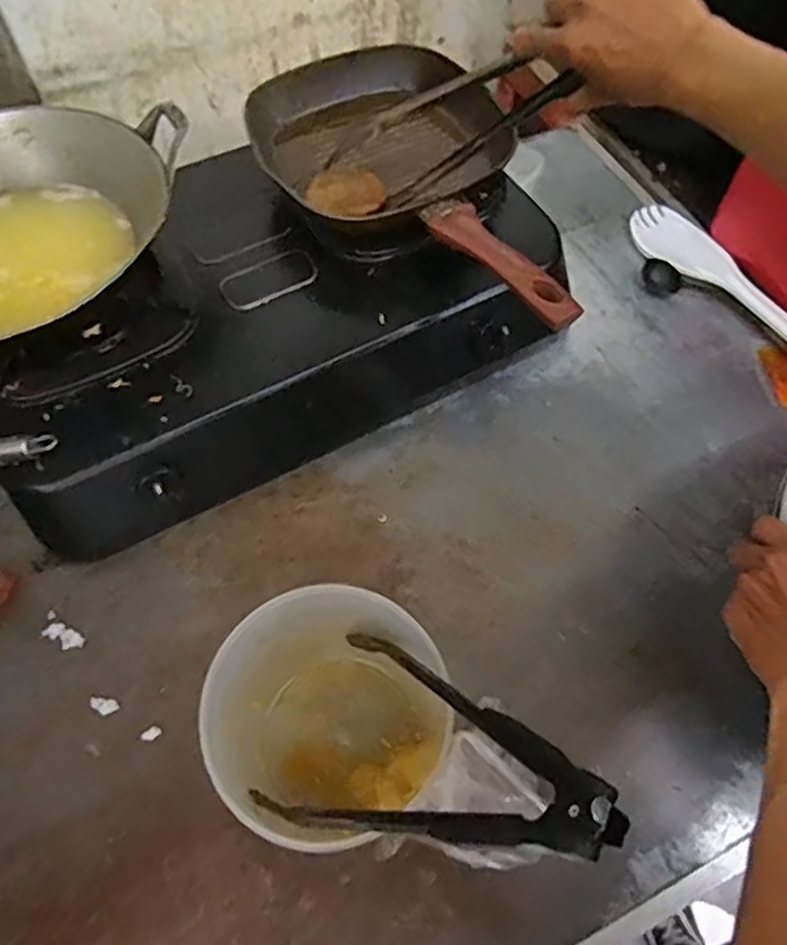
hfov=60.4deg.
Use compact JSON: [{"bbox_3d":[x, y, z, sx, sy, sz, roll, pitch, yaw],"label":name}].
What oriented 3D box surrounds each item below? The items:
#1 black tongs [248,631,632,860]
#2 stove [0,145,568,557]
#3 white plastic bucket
[{"bbox_3d":[0.012,0.163,0.397,0.022,0.291,0.136,40,64,-21],"label":"black tongs"},{"bbox_3d":[-0.122,-0.160,0.693,0.561,0.124,0.318,-26,64,-12],"label":"stove"},{"bbox_3d":[-0.048,0.178,0.505,0.157,0.132,0.148,0,62,1],"label":"white plastic bucket"}]

